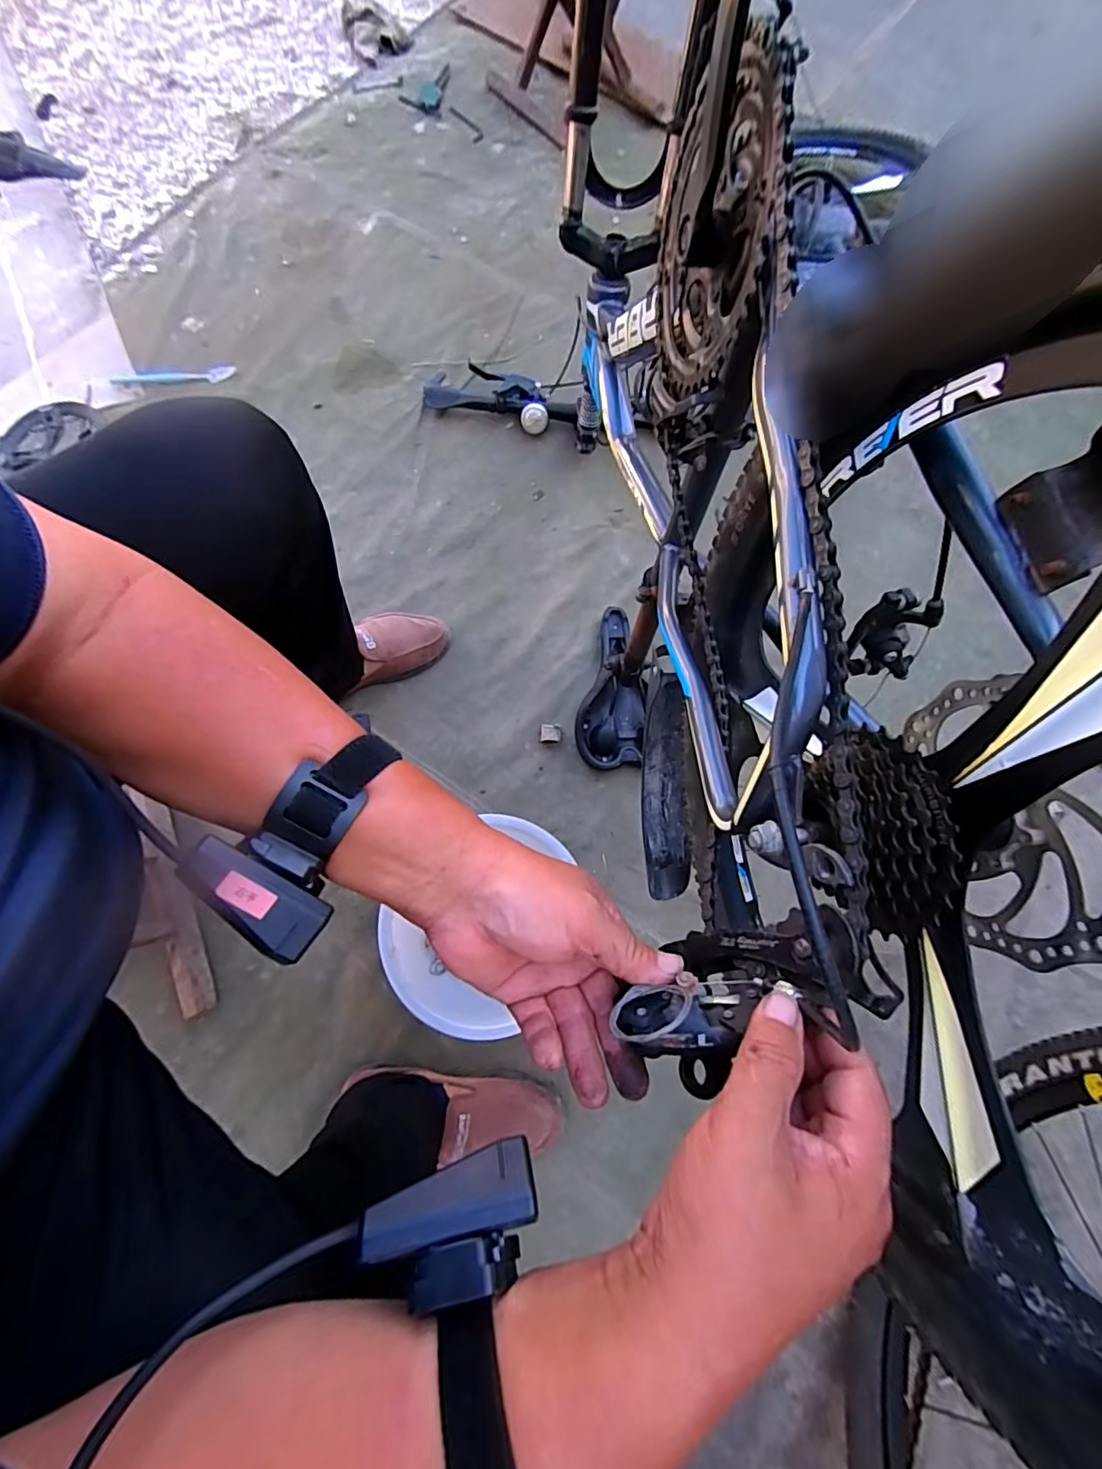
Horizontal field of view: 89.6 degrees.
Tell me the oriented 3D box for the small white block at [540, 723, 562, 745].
[{"bbox_3d":[0.000,-0.002,0.810,0.031,0.019,0.030,4,73,-2],"label":"small white block"}]

